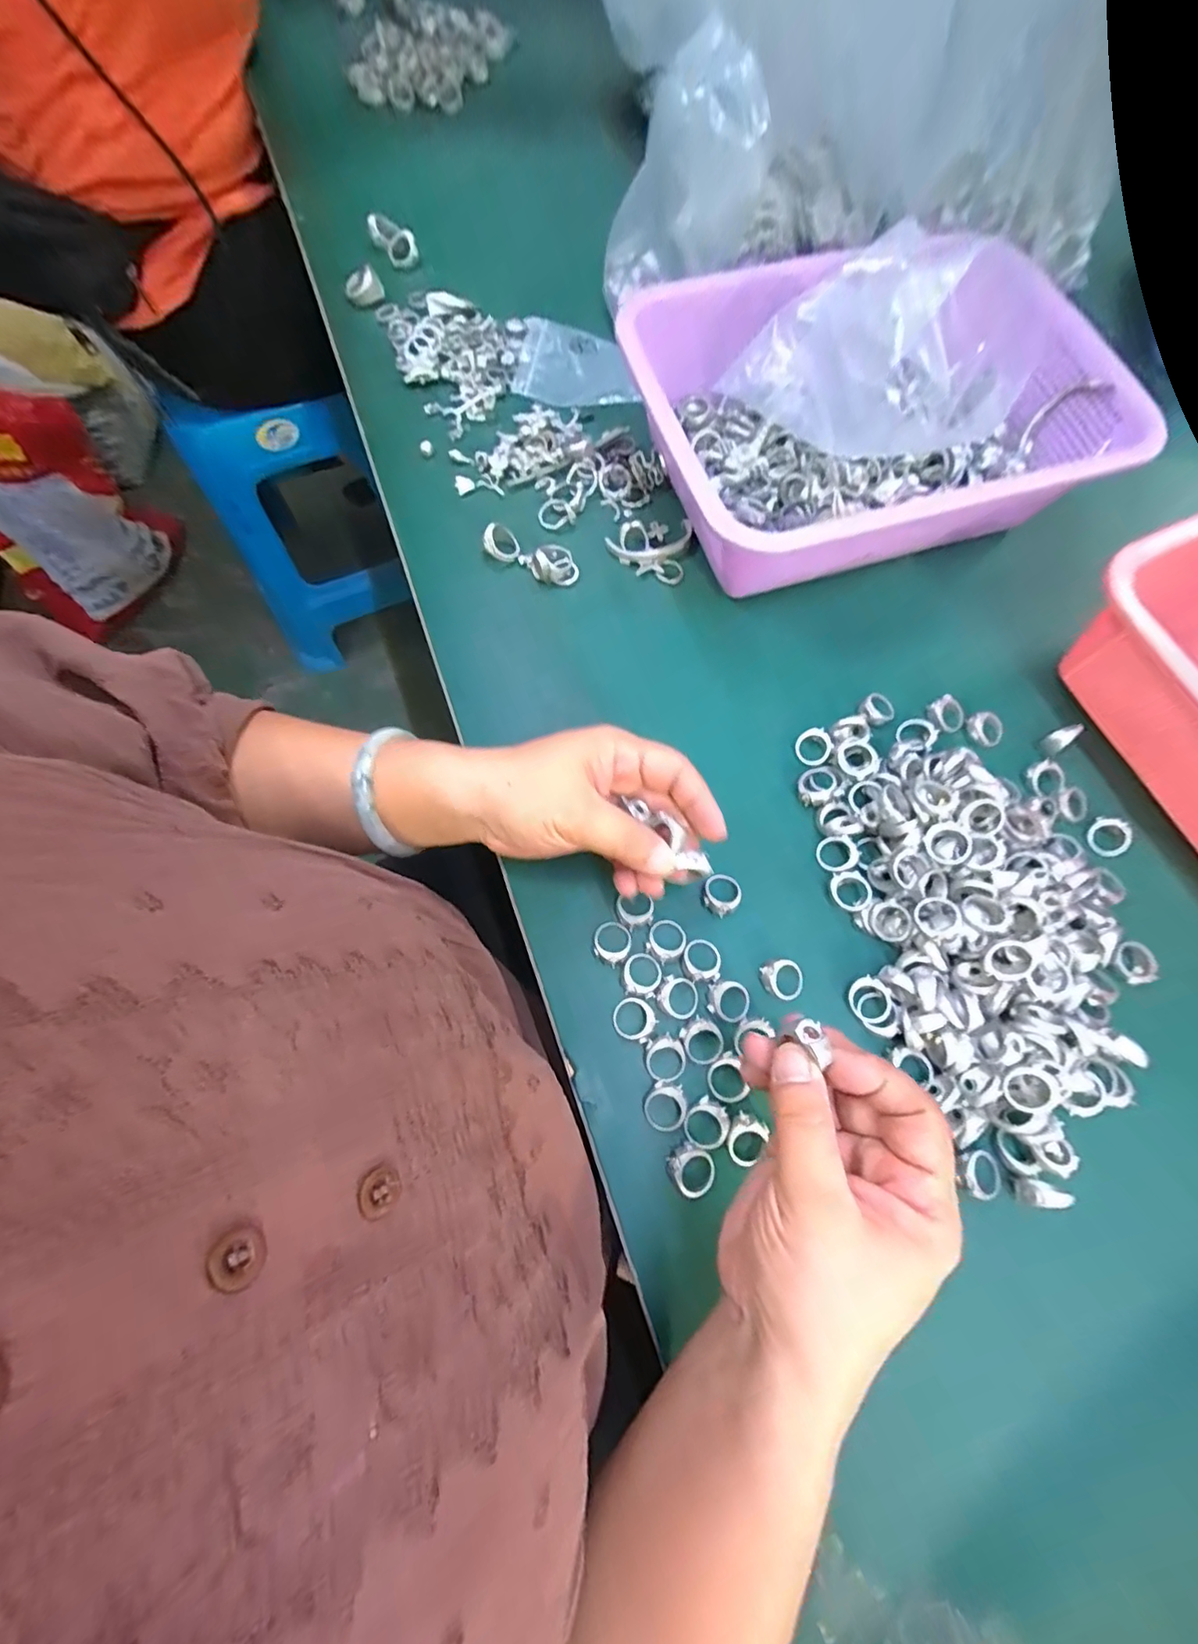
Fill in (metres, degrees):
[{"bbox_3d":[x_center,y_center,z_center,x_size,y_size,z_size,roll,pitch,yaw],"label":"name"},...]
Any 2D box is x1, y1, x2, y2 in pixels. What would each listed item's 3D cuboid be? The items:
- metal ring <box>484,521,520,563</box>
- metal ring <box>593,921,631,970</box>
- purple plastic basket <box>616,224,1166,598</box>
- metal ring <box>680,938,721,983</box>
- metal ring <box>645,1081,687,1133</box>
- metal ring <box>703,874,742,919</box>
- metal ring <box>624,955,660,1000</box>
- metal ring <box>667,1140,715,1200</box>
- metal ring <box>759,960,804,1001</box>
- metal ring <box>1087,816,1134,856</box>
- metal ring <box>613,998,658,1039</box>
[{"bbox_3d":[-0.068,-0.195,0.380,0.026,0.006,0.022,28,94,-21],"label":"metal ring"},{"bbox_3d":[0.008,0.066,0.302,0.021,0.007,0.022,0,73,0],"label":"metal ring"},{"bbox_3d":[0.180,-0.271,0.373,0.284,0.080,0.216,-16,74,-5],"label":"purple plastic basket"},{"bbox_3d":[0.057,0.076,0.301,0.022,0.008,0.023,0,73,0],"label":"metal ring"},{"bbox_3d":[0.034,0.146,0.278,0.021,0.006,0.023,0,73,0],"label":"metal ring"},{"bbox_3d":[0.071,0.041,0.313,0.021,0.010,0.023,0,73,0],"label":"metal ring"},{"bbox_3d":[0.024,0.084,0.298,0.020,0.004,0.023,13,73,4],"label":"metal ring"},{"bbox_3d":[0.047,0.172,0.269,0.020,0.010,0.023,-42,78,-12],"label":"metal ring"},{"bbox_3d":[0.101,0.087,0.299,0.023,0.008,0.020,1,73,0],"label":"metal ring"},{"bbox_3d":[0.312,0.009,0.334,0.023,0.006,0.024,20,92,18],"label":"metal ring"},{"bbox_3d":[0.019,0.105,0.289,0.022,0.006,0.021,0,73,0],"label":"metal ring"}]

